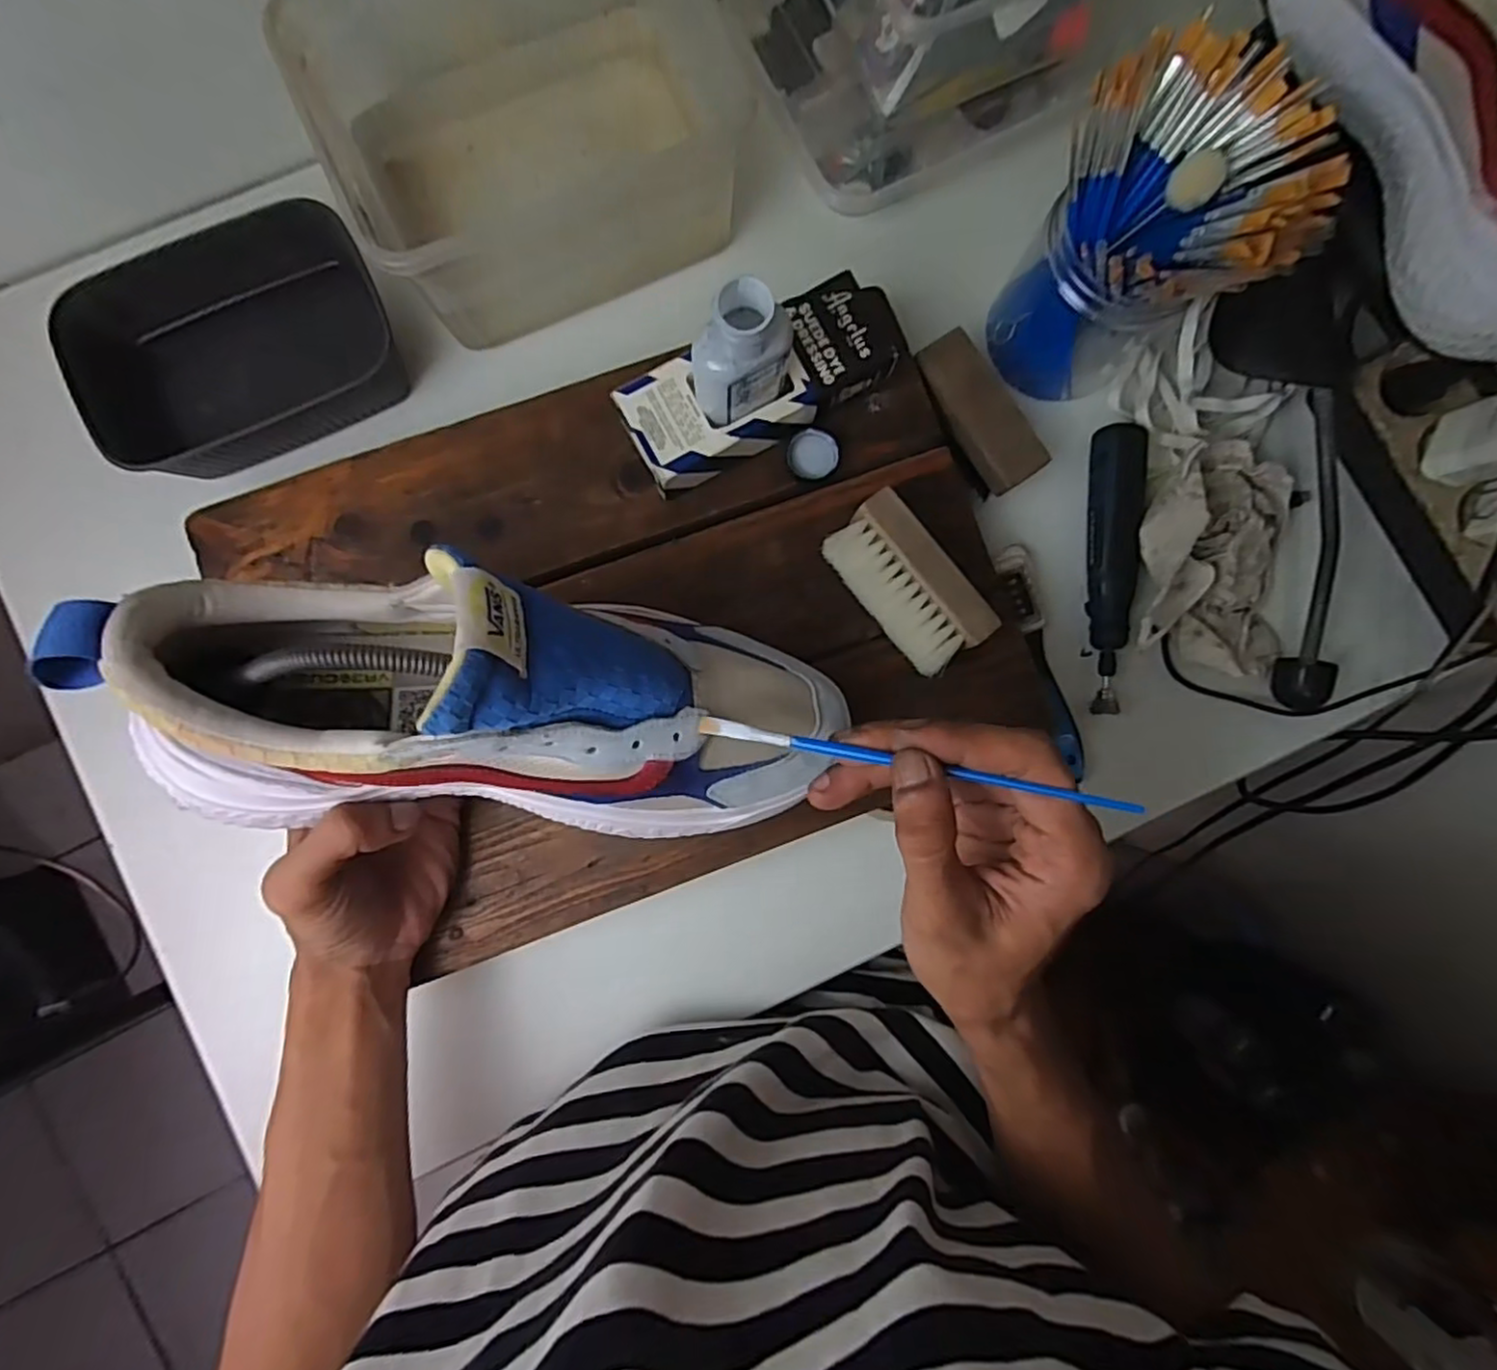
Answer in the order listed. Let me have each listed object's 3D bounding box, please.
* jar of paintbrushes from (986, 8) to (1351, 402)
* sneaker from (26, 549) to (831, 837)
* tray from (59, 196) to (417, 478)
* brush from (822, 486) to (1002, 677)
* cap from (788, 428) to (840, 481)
[{"bbox_3d":[0.202,-0.234,0.365,0.110,0.141,0.098,22,87,-1],"label":"jar of paintbrushes"},{"bbox_3d":[-0.086,0.016,0.276,0.267,0.123,0.096,5,87,-18],"label":"sneaker"},{"bbox_3d":[-0.287,-0.189,0.389,0.160,0.051,0.115,-21,89,-3],"label":"tray"},{"bbox_3d":[0.085,-0.053,0.365,0.043,0.027,0.093,-39,90,-3],"label":"brush"},{"bbox_3d":[0.036,-0.128,0.379,0.028,0.007,0.025,10,87,-2],"label":"cap"}]

